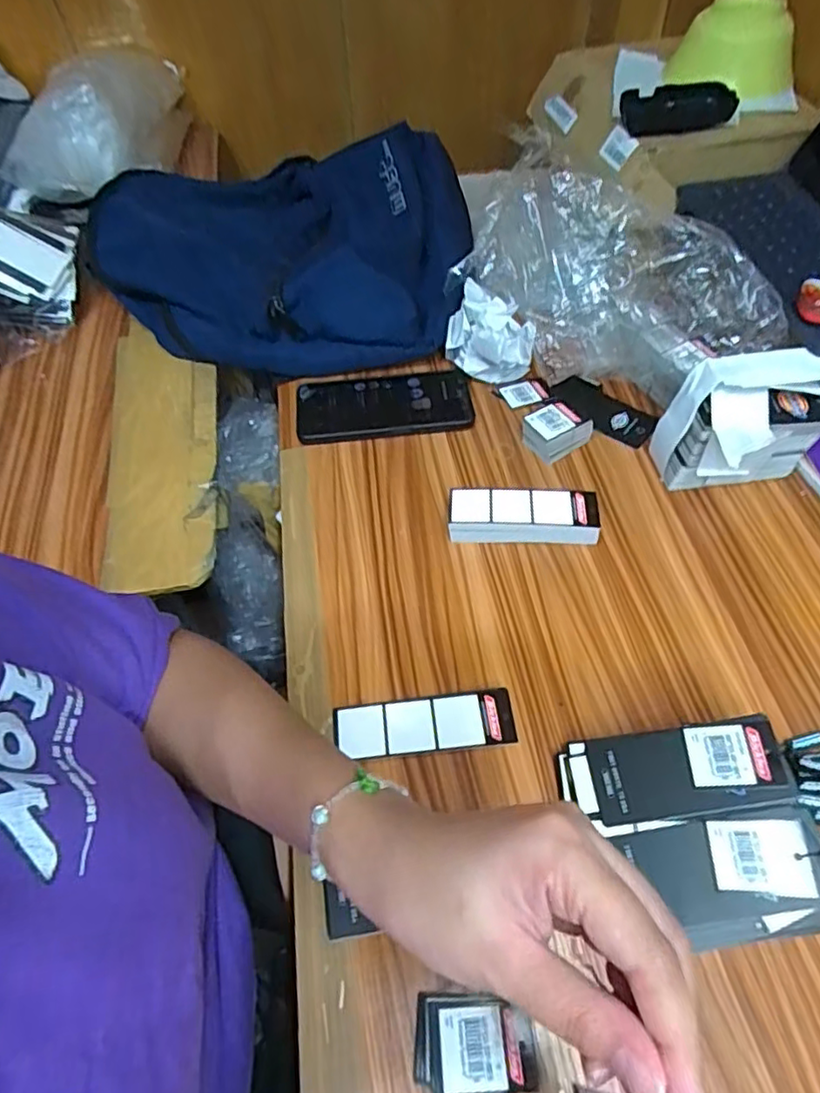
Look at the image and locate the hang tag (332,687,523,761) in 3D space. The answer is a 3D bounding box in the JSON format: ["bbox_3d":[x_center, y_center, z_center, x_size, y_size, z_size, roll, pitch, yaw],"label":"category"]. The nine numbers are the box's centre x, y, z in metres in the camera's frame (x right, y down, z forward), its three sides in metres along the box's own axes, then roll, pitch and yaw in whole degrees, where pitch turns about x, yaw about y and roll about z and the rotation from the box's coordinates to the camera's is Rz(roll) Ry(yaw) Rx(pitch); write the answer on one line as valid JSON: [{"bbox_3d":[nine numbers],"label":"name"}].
[{"bbox_3d":[0.010,0.120,0.410,0.118,0.004,0.038,-6,52,-4],"label":"hang tag"}]

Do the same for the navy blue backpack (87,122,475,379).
[{"bbox_3d":[-0.153,-0.334,0.676,0.413,0.114,0.310,4,54,5],"label":"navy blue backpack"}]

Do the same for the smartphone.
[{"bbox_3d":[-0.025,-0.139,0.601,0.169,0.015,0.085,-5,54,-2],"label":"smartphone"}]

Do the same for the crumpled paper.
[{"bbox_3d":[0.076,-0.205,0.598,0.080,0.085,0.085,1,54,3],"label":"crumpled paper"}]

